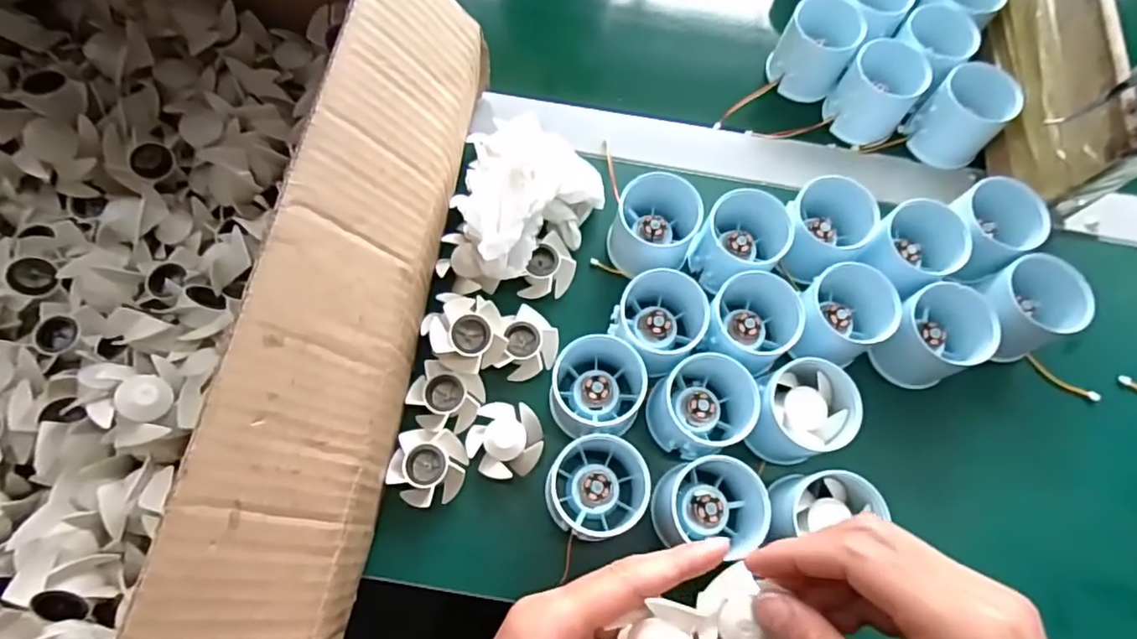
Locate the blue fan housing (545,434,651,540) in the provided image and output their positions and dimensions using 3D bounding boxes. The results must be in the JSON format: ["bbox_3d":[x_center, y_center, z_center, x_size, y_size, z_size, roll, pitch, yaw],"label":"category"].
[{"bbox_3d":[0.018,0.094,0.345,0.060,0.033,0.057,-10,71,-7],"label":"blue fan housing"}]

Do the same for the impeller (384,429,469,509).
[{"bbox_3d":[-0.081,0.086,0.350,0.042,0.021,0.042,1,70,-3],"label":"impeller"}]

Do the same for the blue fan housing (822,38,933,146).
[{"bbox_3d":[0.223,-0.162,0.433,0.059,0.049,0.053,-35,75,-14],"label":"blue fan housing"}]

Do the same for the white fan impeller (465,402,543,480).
[{"bbox_3d":[-0.037,0.072,0.358,0.042,0.019,0.042,4,70,-1],"label":"white fan impeller"}]

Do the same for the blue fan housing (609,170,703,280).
[{"bbox_3d":[0.056,-0.058,0.396,0.056,0.060,0.060,32,72,9],"label":"blue fan housing"}]

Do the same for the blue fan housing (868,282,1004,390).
[{"bbox_3d":[0.224,0.010,0.372,0.064,0.046,0.055,-25,73,-11],"label":"blue fan housing"}]

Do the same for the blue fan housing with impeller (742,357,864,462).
[{"bbox_3d":[0.135,0.054,0.354,0.052,0.047,0.052,1,70,-3],"label":"blue fan housing with impeller"}]

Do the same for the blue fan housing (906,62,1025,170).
[{"bbox_3d":[0.282,-0.145,0.432,0.051,0.048,0.050,1,70,-3],"label":"blue fan housing"}]

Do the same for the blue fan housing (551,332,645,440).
[{"bbox_3d":[0.019,0.039,0.366,0.057,0.037,0.061,1,70,-3],"label":"blue fan housing"}]

